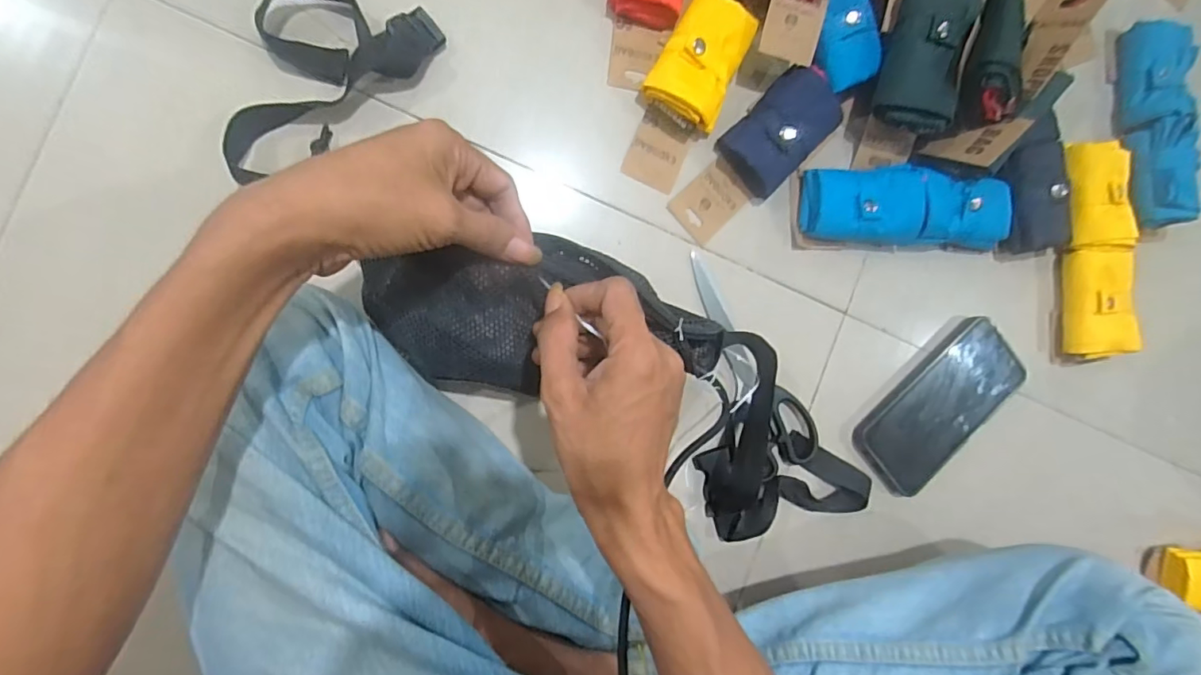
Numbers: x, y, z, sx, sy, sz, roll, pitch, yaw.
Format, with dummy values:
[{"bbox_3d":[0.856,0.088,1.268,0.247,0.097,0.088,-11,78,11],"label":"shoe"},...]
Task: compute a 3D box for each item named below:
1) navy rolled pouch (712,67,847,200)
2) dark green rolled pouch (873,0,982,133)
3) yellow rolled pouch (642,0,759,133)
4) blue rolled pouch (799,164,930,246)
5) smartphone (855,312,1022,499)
[{"bbox_3d":[0.146,-0.168,0.430,0.098,0.033,0.061,-45,98,-6],"label":"navy rolled pouch"},{"bbox_3d":[0.254,-0.219,0.411,0.057,0.034,0.108,8,89,-11],"label":"dark green rolled pouch"},{"bbox_3d":[0.077,-0.217,0.414,0.060,0.031,0.098,24,87,-9],"label":"yellow rolled pouch"},{"bbox_3d":[0.216,-0.107,0.436,0.093,0.034,0.060,-3,92,-10],"label":"blue rolled pouch"},{"bbox_3d":[0.301,0.061,0.464,0.167,0.014,0.081,-43,97,-6],"label":"smartphone"}]

